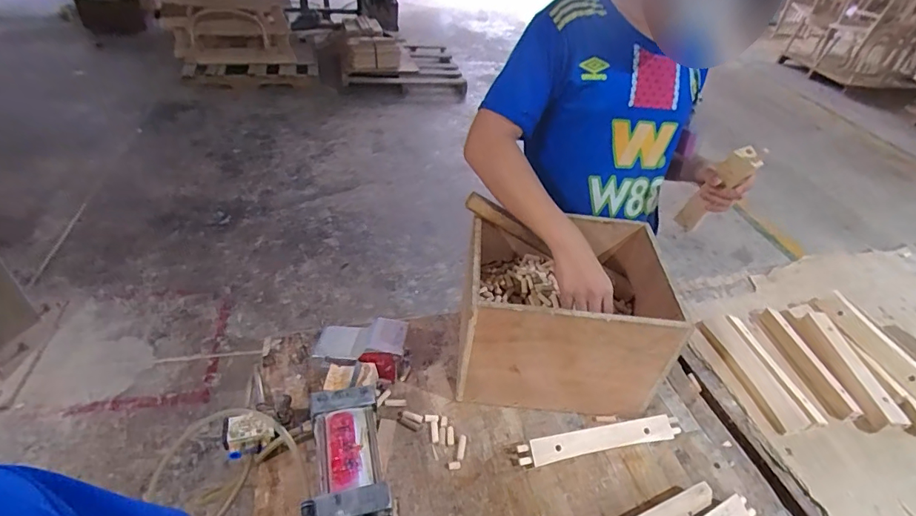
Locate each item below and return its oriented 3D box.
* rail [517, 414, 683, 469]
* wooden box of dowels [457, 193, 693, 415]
[{"bbox_3d":[0.234,0.294,0.772,0.279,0.029,0.036,-6,42,-13],"label":"rail"},{"bbox_3d":[0.171,0.088,0.843,0.323,0.242,0.268,6,40,0],"label":"wooden box of dowels"}]

